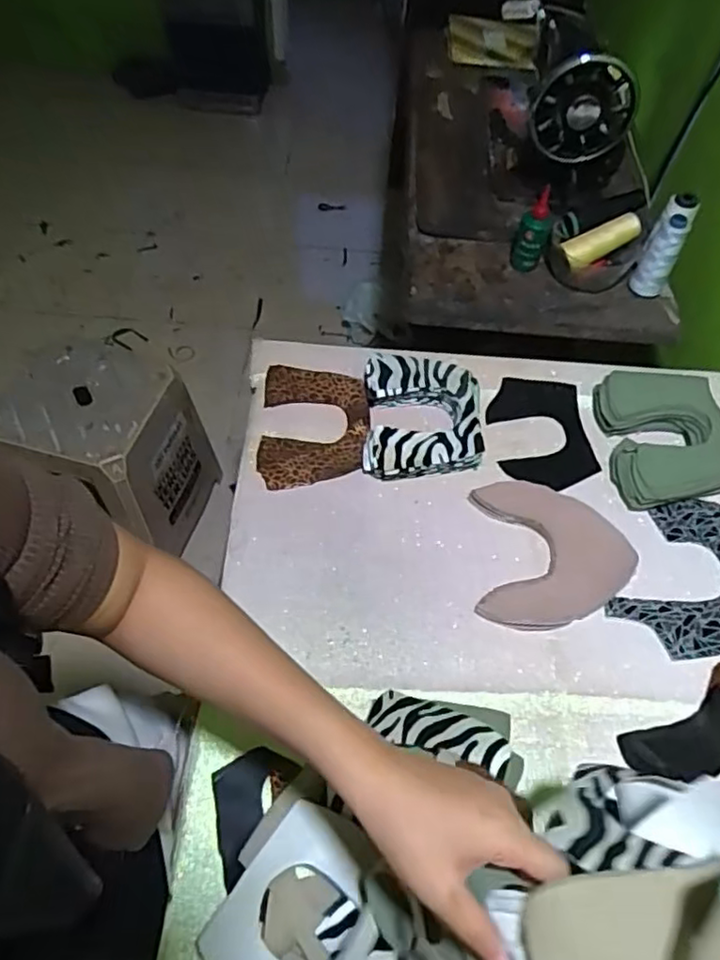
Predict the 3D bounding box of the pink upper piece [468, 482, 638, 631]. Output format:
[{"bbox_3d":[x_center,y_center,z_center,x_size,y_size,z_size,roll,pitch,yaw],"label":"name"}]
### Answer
[{"bbox_3d":[0.203,0.078,0.666,0.160,0.007,0.165,6,57,0],"label":"pink upper piece"}]

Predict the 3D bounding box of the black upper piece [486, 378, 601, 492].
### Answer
[{"bbox_3d":[0.215,-0.057,0.762,0.111,0.011,0.154,-6,61,-3],"label":"black upper piece"}]

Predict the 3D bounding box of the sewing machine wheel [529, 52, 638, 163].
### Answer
[{"bbox_3d":[0.298,-0.498,0.854,0.127,0.132,0.039,-4,54,14],"label":"sewing machine wheel"}]

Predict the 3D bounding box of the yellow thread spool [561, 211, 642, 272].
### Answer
[{"bbox_3d":[0.337,-0.333,0.881,0.111,0.031,0.034,-26,60,4],"label":"yellow thread spool"}]

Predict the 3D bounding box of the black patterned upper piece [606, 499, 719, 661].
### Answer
[{"bbox_3d":[0.336,0.102,0.663,0.170,0.007,0.164,-4,58,-6],"label":"black patterned upper piece"}]

